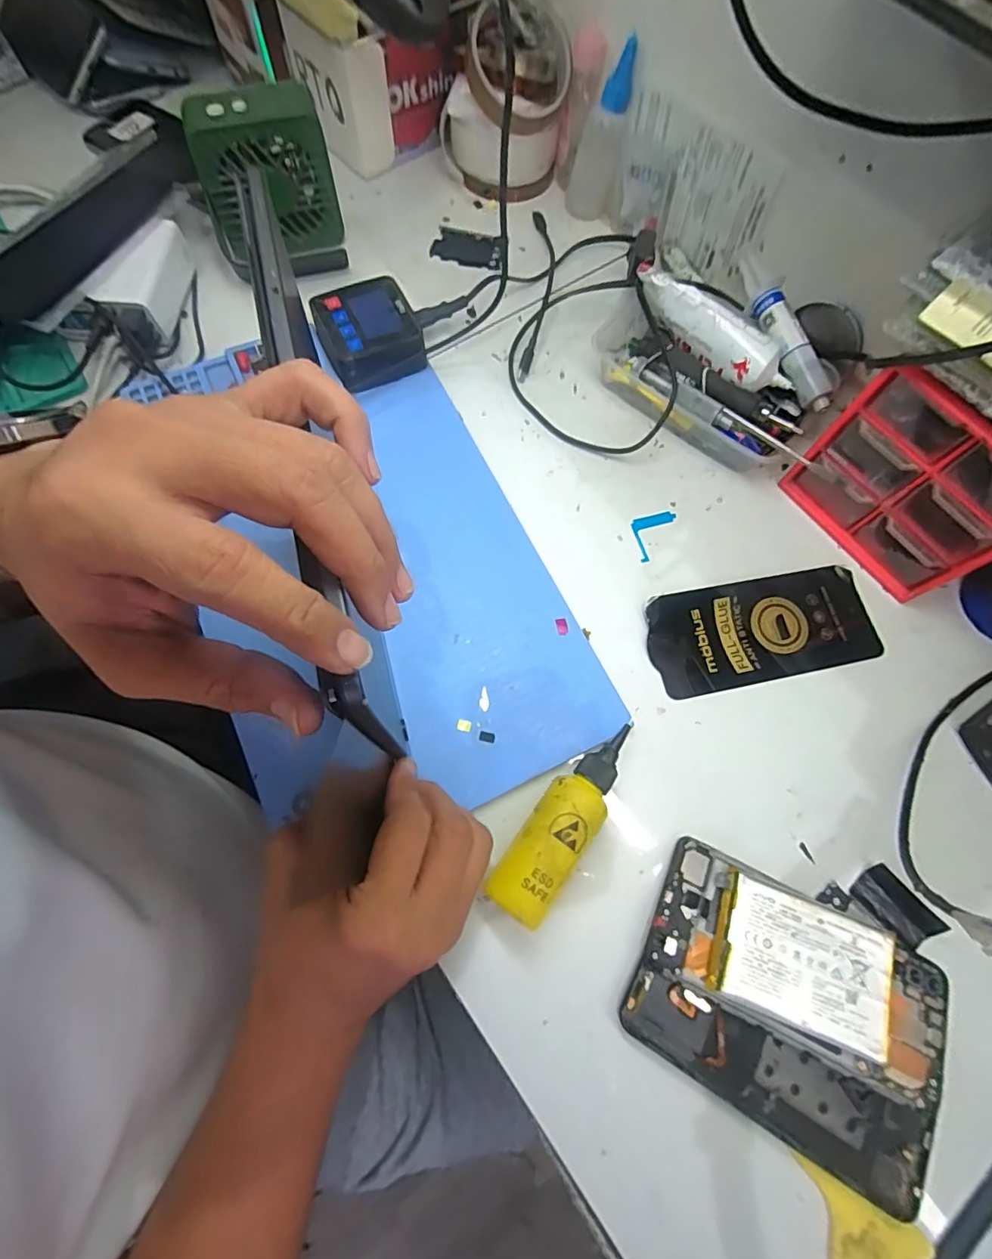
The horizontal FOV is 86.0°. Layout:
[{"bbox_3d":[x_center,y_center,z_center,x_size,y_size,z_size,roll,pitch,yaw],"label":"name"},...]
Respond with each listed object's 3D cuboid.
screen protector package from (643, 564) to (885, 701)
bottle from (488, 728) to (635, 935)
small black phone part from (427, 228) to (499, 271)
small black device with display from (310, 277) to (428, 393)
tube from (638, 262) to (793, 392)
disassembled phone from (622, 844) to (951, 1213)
[{"bbox_3d":[0.183,-0.001,0.365,0.159,0.007,0.071,-11,71,-6],"label":"screen protector package"},{"bbox_3d":[0.040,0.106,0.302,0.033,0.033,0.115,36,73,10],"label":"bottle"},{"bbox_3d":[-0.023,-0.340,0.474,0.065,0.007,0.040,16,69,11],"label":"small black phone part"},{"bbox_3d":[-0.097,-0.225,0.409,0.070,0.038,0.073,-24,73,-11],"label":"small black device with display"},{"bbox_3d":[0.159,-0.222,0.389,0.031,0.028,0.127,-38,76,-14],"label":"tube"},{"bbox_3d":[0.158,0.200,0.285,0.161,0.017,0.116,29,71,7],"label":"disassembled phone"}]

